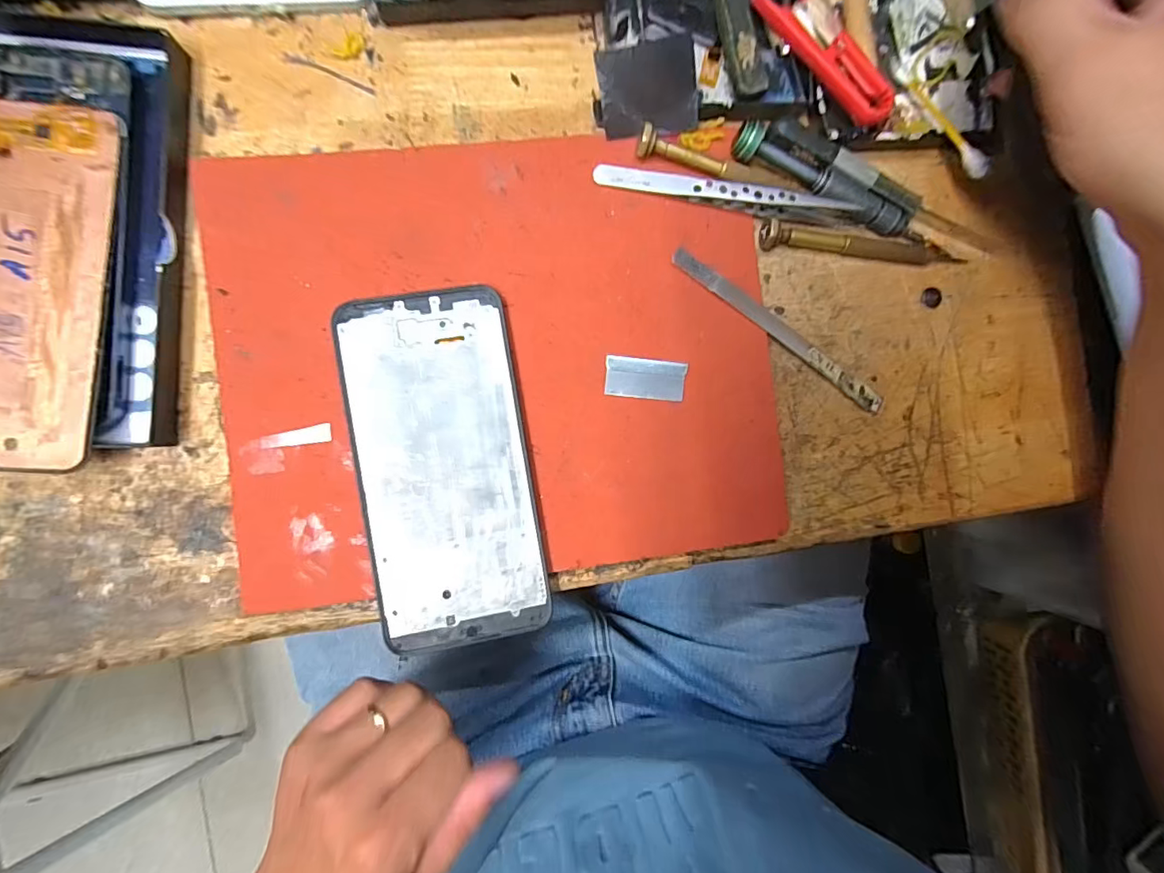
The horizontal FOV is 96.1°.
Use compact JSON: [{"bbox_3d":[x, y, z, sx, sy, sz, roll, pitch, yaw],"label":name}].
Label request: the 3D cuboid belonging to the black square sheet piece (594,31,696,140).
[{"bbox_3d":[0.030,-0.157,0.238,0.043,0.004,0.036,-9,123,4],"label":"black square sheet piece"}]

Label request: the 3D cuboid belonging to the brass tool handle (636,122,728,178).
[{"bbox_3d":[0.048,-0.131,0.243,0.045,0.009,0.010,17,89,-6],"label":"brass tool handle"}]

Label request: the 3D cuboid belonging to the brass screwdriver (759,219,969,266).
[{"bbox_3d":[0.142,-0.095,0.261,0.107,0.009,0.012,6,90,-6],"label":"brass screwdriver"}]

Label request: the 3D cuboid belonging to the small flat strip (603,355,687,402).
[{"bbox_3d":[0.031,-0.028,0.250,0.038,0.004,0.019,5,90,-6],"label":"small flat strip"}]

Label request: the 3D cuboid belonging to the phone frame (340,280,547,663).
[{"bbox_3d":[-0.061,0.014,0.238,0.075,0.013,0.156,-9,91,-6],"label":"phone frame"}]

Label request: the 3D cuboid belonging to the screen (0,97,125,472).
[{"bbox_3d":[-0.233,-0.064,0.214,0.070,0.004,0.150,3,86,-10],"label":"screen"}]

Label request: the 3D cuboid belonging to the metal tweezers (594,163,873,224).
[{"bbox_3d":[0.074,-0.116,0.248,0.132,0.014,0.011,7,90,-6],"label":"metal tweezers"}]

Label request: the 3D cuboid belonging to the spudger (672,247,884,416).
[{"bbox_3d":[0.099,-0.052,0.260,0.129,0.005,0.011,35,86,-6],"label":"spudger"}]

